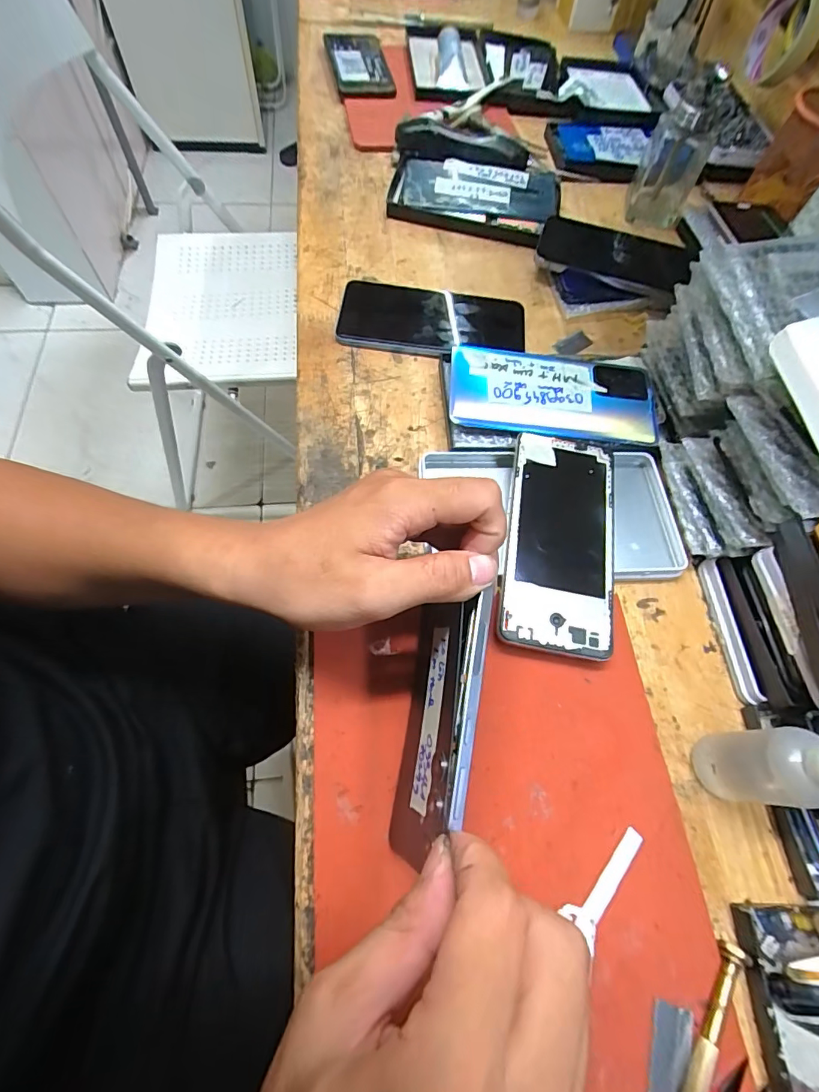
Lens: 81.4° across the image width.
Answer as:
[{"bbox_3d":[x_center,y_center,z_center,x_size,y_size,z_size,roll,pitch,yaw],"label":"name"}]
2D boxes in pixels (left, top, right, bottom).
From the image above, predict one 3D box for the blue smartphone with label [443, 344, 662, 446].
[{"bbox_3d":[0.110,-0.115,0.365,0.156,0.012,0.069,5,79,-4],"label":"blue smartphone with label"}]

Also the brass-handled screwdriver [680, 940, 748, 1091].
[{"bbox_3d":[0.138,0.234,0.220,0.010,0.012,0.091,32,70,13],"label":"brass-handled screwdriver"}]

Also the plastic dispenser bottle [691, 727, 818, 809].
[{"bbox_3d":[0.183,0.113,0.240,0.032,0.095,0.037,3,64,-2],"label":"plastic dispenser bottle"}]

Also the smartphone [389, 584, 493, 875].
[{"bbox_3d":[0.014,0.089,0.243,0.014,0.083,0.129,15,67,-12],"label":"smartphone"}]

